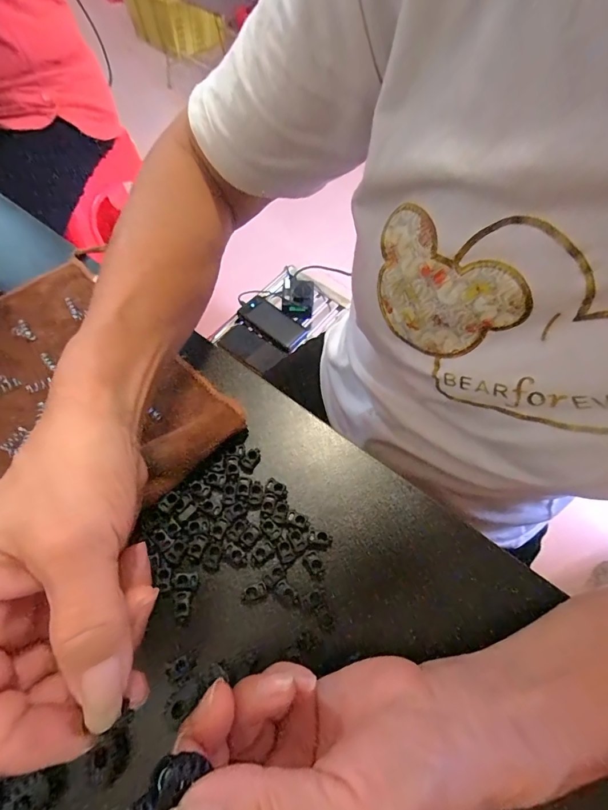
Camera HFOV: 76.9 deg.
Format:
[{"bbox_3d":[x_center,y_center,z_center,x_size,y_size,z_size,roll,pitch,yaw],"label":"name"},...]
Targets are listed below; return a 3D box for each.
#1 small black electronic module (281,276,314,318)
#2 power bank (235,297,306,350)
[{"bbox_3d":[-0.015,-0.249,0.882,0.069,0.041,0.090,5,62,-1],"label":"small black electronic module"},{"bbox_3d":[-0.070,-0.187,0.857,0.152,0.015,0.071,36,65,15],"label":"power bank"}]

